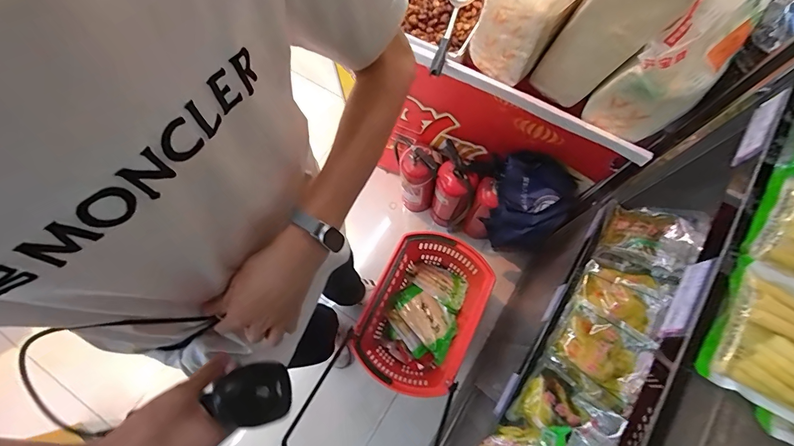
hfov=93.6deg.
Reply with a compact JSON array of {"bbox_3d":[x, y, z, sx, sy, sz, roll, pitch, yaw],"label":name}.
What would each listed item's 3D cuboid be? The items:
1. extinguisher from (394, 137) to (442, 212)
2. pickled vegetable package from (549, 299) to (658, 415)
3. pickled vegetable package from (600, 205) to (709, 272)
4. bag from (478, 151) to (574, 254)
[{"bbox_3d":[0.075,-0.166,1.378,0.144,0.426,0.137,-1,74,2],"label":"extinguisher"},{"bbox_3d":[0.435,0.285,0.804,0.170,0.025,0.160,33,85,25],"label":"pickled vegetable package"},{"bbox_3d":[0.573,0.028,0.843,0.179,0.032,0.130,21,77,39],"label":"pickled vegetable package"},{"bbox_3d":[0.370,-0.043,1.072,0.206,0.199,0.222,23,76,8],"label":"bag"}]

